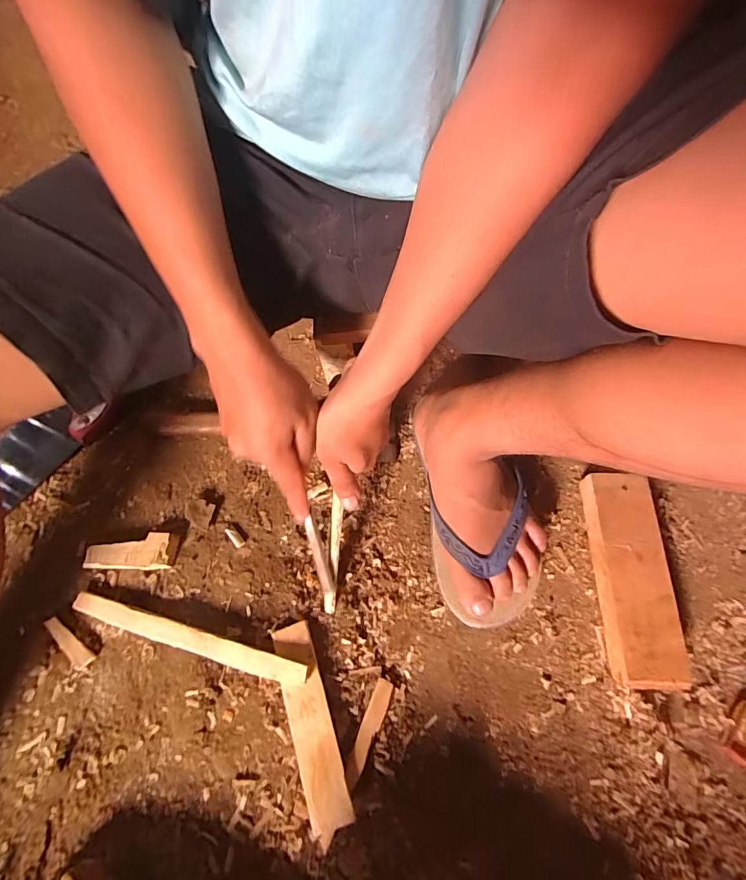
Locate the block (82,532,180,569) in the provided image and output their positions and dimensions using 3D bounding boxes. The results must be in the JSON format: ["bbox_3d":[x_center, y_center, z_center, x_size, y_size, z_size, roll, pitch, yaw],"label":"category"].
[{"bbox_3d":[-0.239,0.110,0.438,0.081,0.016,0.035,-2,68,-2],"label":"block"}]

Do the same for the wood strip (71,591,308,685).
[{"bbox_3d":[-0.170,0.181,0.406,0.226,0.021,0.018,15,68,5],"label":"wood strip"}]

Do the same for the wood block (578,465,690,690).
[{"bbox_3d":[0.247,0.126,0.426,0.059,0.038,0.192,1,68,-1],"label":"wood block"}]

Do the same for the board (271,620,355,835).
[{"bbox_3d":[-0.056,0.244,0.387,0.038,0.015,0.155,-16,69,-8],"label":"board"}]

